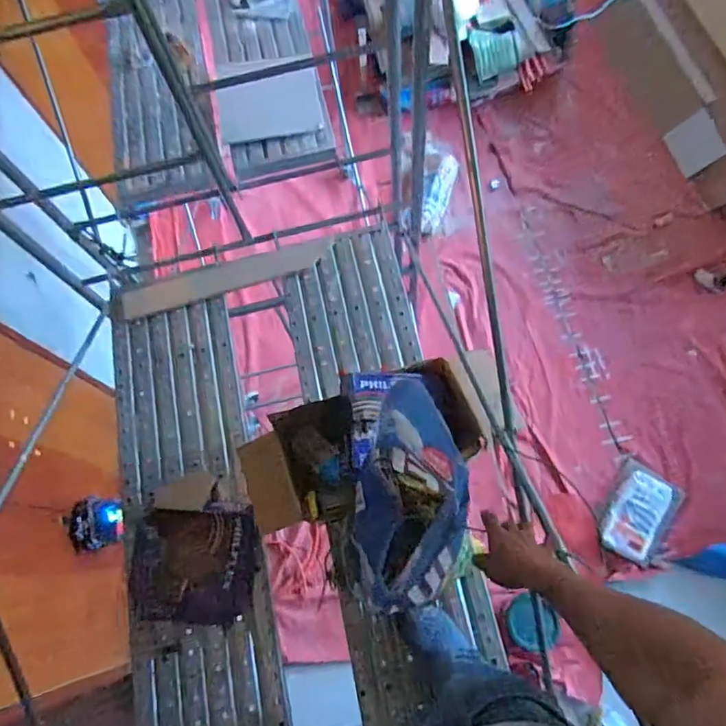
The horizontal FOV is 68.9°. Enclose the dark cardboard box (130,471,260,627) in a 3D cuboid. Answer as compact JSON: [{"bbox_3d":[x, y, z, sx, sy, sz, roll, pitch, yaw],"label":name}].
[{"bbox_3d":[-0.439,0.486,1.401,0.323,0.078,0.368,4,70,6],"label":"dark cardboard box"}]

